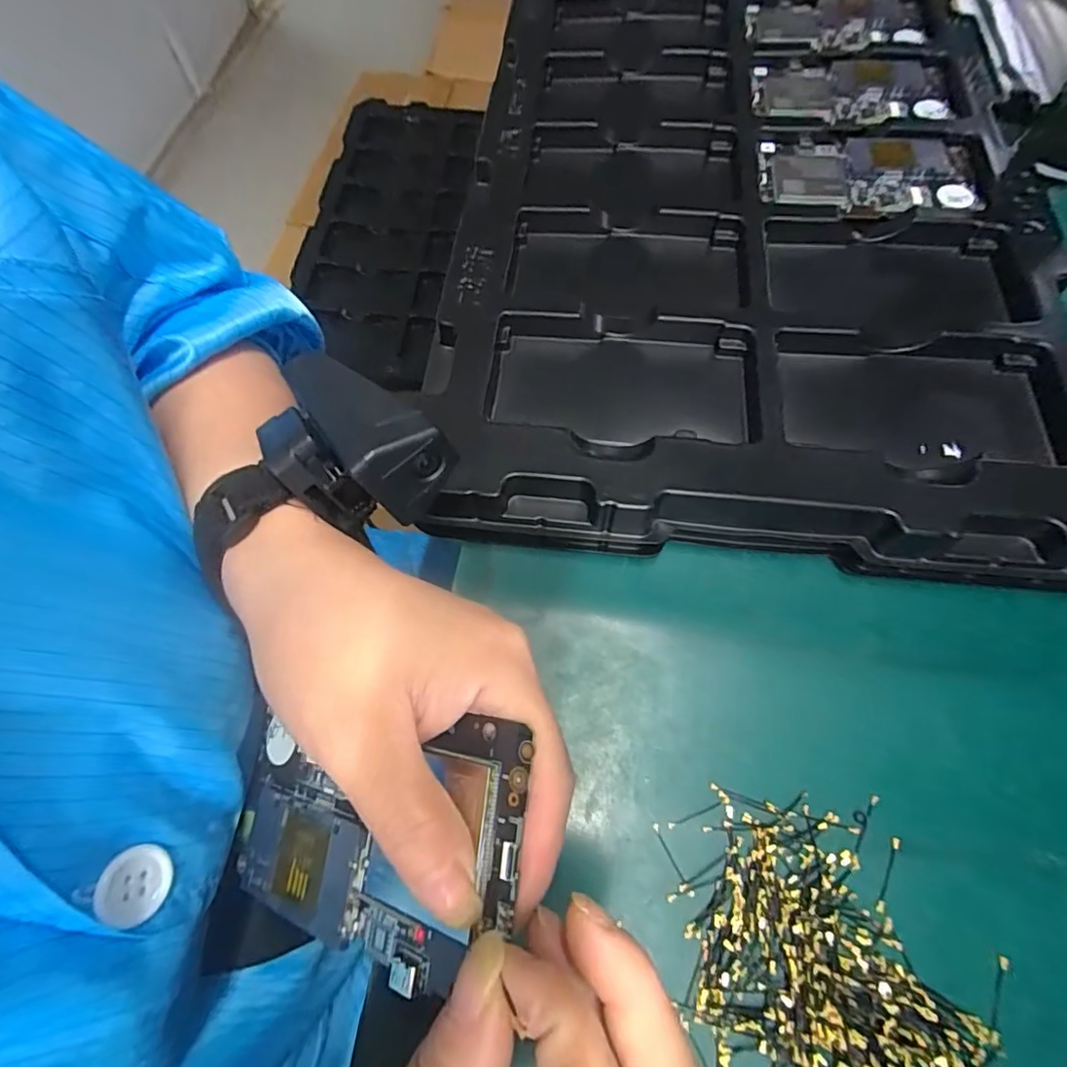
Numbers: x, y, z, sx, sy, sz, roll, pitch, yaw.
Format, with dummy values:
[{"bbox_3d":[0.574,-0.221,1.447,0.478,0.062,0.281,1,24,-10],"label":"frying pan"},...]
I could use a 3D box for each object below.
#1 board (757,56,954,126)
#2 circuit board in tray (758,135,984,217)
[{"bbox_3d":[0.213,-0.299,0.363,0.121,0.005,0.075,4,66,1],"label":"board"},{"bbox_3d":[0.204,-0.219,0.331,0.127,0.005,0.069,4,66,1],"label":"circuit board in tray"}]

